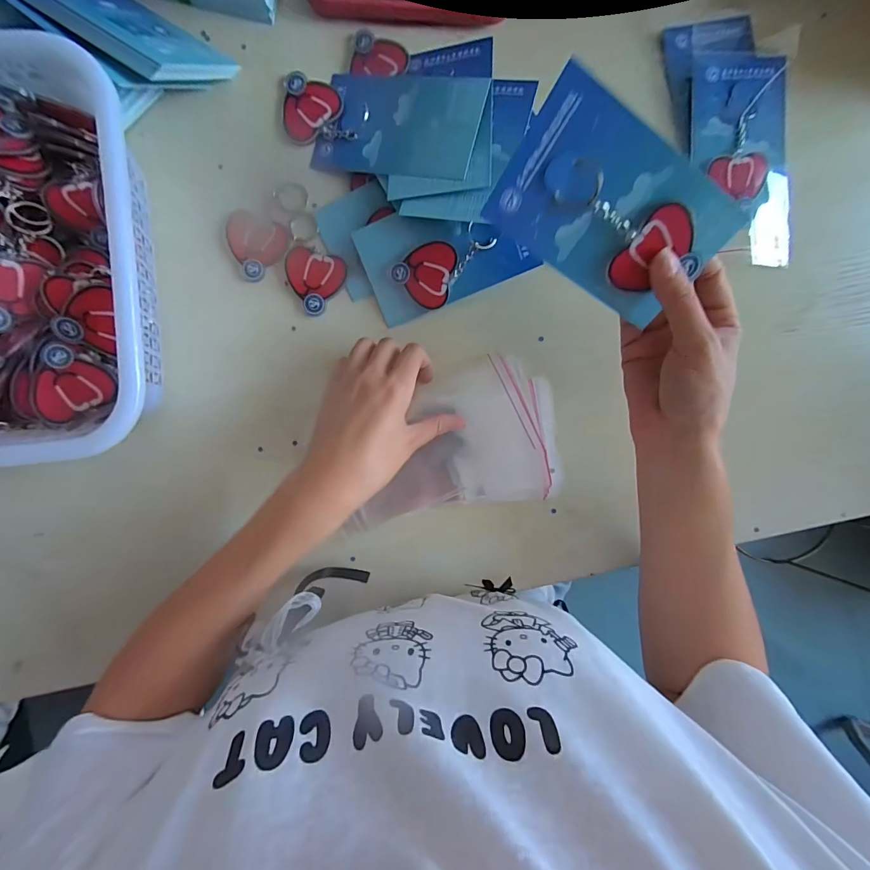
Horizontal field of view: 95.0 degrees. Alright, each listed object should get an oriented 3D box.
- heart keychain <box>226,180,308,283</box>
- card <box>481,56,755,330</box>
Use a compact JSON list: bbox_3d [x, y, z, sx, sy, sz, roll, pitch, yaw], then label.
[{"bbox_3d":[-0.144,-0.173,0.330,0.053,0.004,0.087,22,91,-3],"label":"heart keychain"},{"bbox_3d":[0.104,-0.129,0.229,0.127,0.006,0.084,28,122,-13],"label":"card"}]

